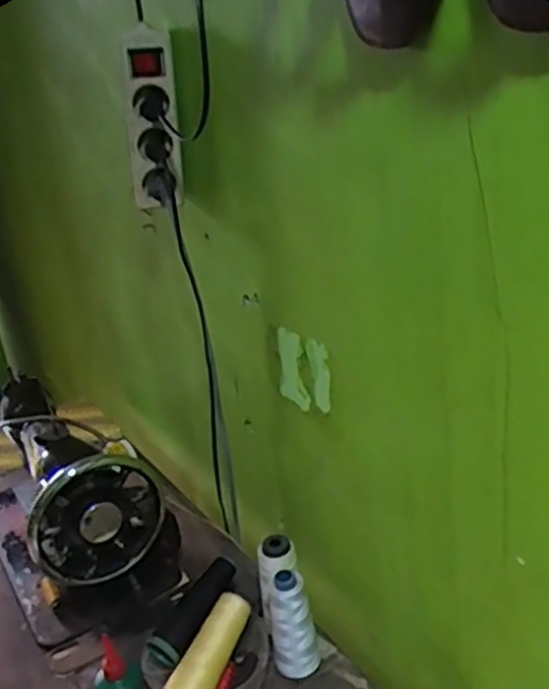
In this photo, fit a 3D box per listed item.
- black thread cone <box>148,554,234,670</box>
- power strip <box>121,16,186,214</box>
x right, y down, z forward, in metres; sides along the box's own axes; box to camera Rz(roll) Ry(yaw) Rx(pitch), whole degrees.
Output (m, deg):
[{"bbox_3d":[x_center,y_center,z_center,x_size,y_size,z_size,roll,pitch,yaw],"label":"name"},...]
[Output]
[{"bbox_3d":[-0.080,0.270,0.705,0.039,0.033,0.121,10,45,37],"label":"black thread cone"},{"bbox_3d":[-0.135,-0.245,0.756,0.059,0.180,0.053,-13,22,-14],"label":"power strip"}]

